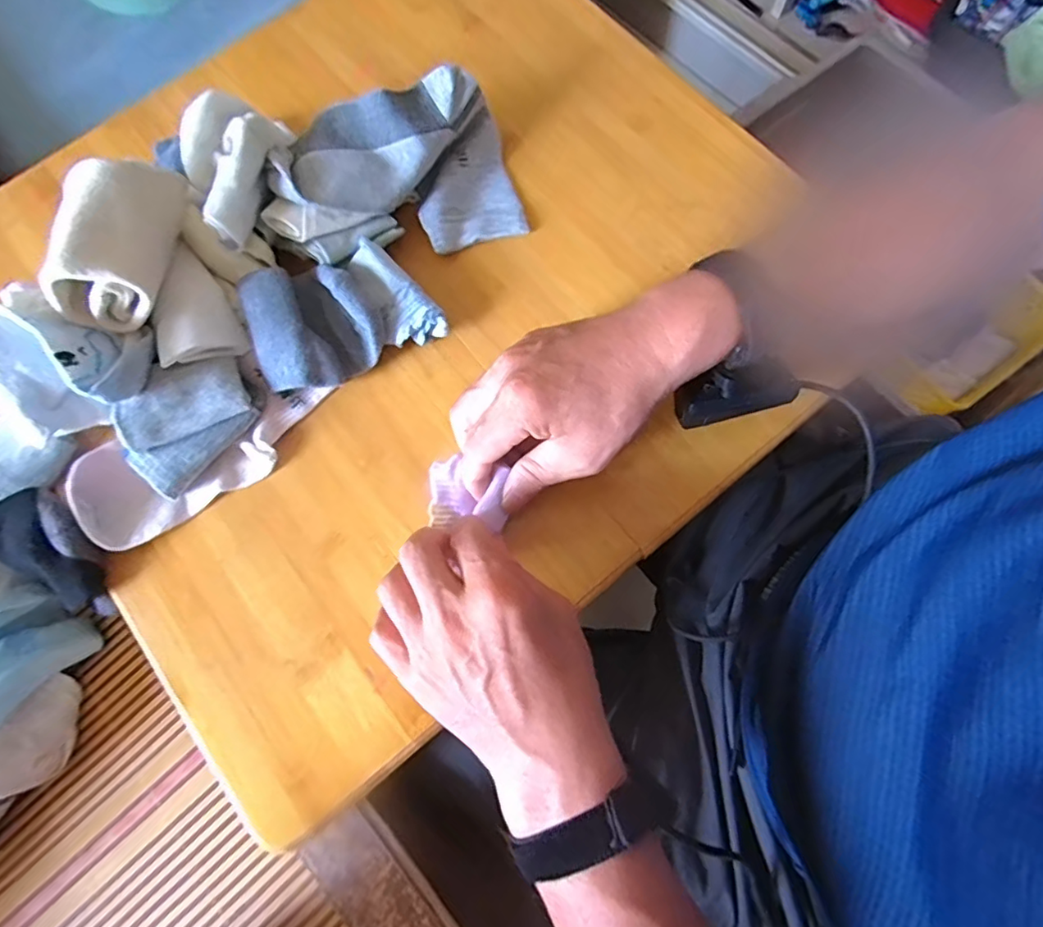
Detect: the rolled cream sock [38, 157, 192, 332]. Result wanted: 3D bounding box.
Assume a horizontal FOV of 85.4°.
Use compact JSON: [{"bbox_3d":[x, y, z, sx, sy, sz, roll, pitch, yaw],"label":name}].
[{"bbox_3d":[-0.254,-0.143,0.357,0.053,0.053,0.107,-2,75,1],"label":"rolled cream sock"}]

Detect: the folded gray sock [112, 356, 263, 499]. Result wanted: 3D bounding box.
[{"bbox_3d":[-0.226,-0.031,0.379,0.058,0.030,0.093,35,79,10],"label":"folded gray sock"}]

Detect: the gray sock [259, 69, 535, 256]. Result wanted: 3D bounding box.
[{"bbox_3d":[-0.089,-0.211,0.420,0.163,0.067,0.099,-16,75,-3],"label":"gray sock"}]

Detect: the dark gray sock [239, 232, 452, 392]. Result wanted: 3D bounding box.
[{"bbox_3d":[-0.129,-0.106,0.399,0.123,0.037,0.084,-29,76,-6],"label":"dark gray sock"}]

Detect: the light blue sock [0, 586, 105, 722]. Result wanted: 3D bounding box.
[{"bbox_3d":[-0.337,0.124,0.381,0.061,0.061,0.068,-41,77,-9],"label":"light blue sock"}]

